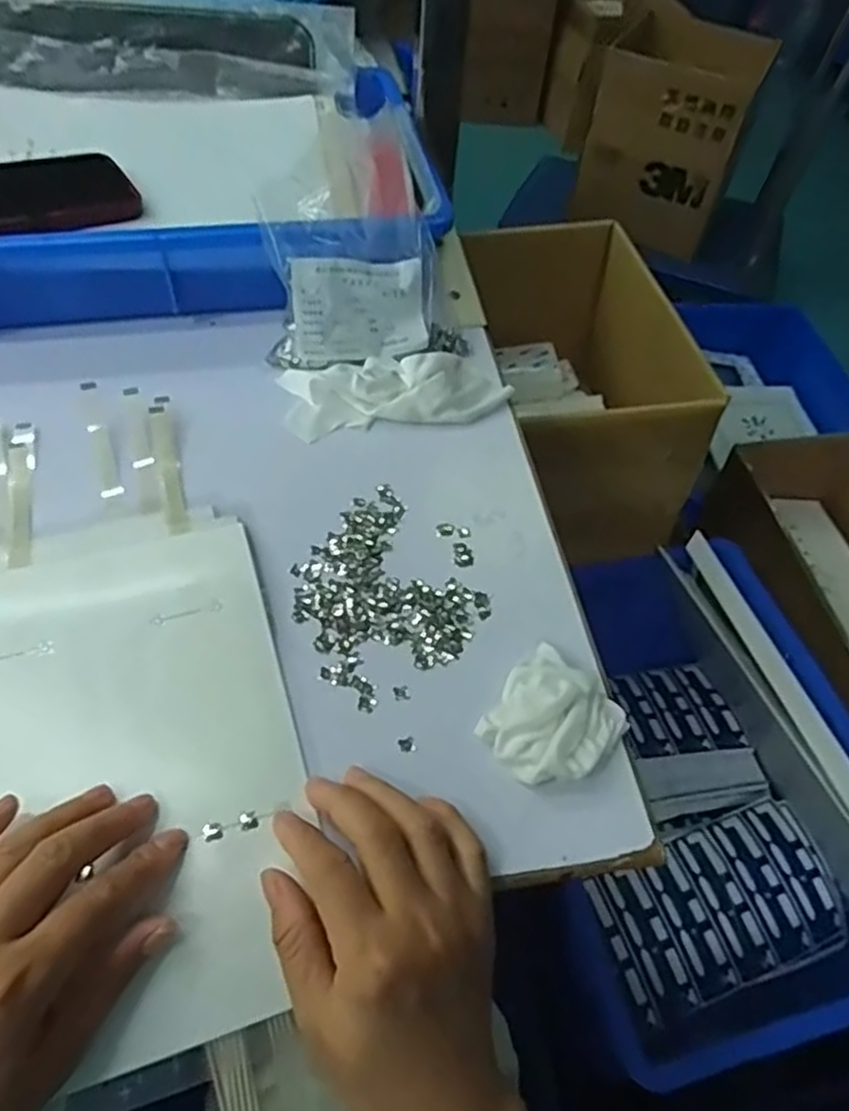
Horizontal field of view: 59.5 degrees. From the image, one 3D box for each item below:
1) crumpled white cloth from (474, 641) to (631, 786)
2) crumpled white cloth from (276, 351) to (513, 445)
[{"bbox_3d":[0.066,0.086,0.385,0.061,0.026,0.065,38,59,21],"label":"crumpled white cloth"},{"bbox_3d":[-0.020,-0.120,0.532,0.155,0.032,0.062,-8,54,-11],"label":"crumpled white cloth"}]

